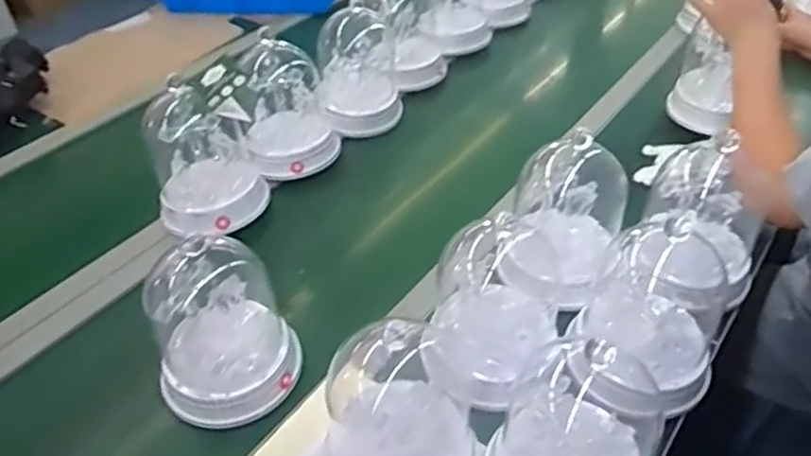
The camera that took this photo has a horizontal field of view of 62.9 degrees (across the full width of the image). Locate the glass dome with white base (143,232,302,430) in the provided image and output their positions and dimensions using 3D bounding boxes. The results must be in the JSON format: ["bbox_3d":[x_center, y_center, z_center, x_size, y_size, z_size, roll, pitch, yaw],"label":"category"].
[{"bbox_3d":[-0.200,0.087,0.690,0.145,0.193,0.145,-19,44,-18],"label":"glass dome with white base"}]

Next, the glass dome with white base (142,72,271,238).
[{"bbox_3d":[-0.275,-0.095,0.905,0.149,0.170,0.124,-16,43,-14],"label":"glass dome with white base"}]

